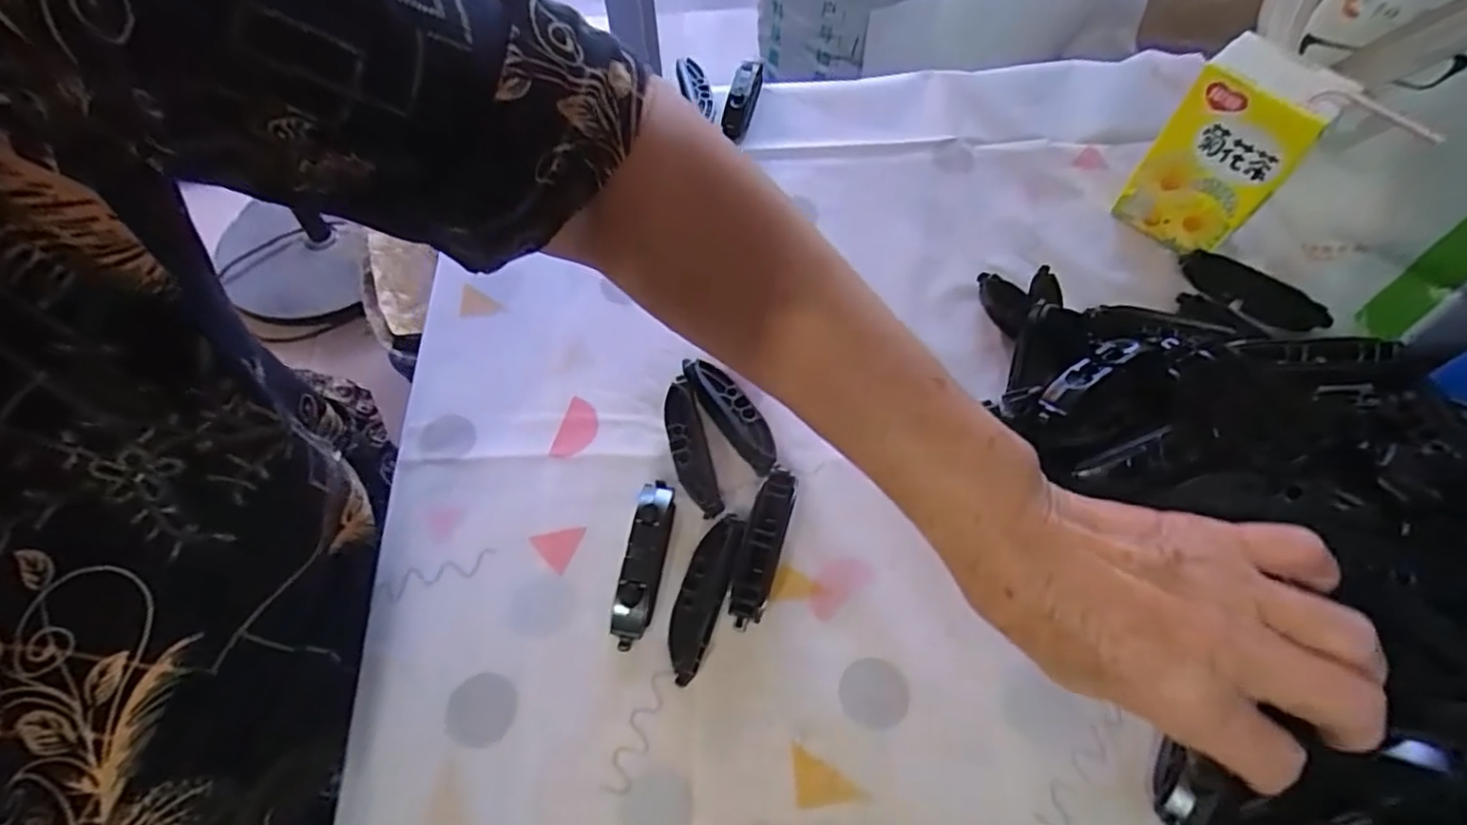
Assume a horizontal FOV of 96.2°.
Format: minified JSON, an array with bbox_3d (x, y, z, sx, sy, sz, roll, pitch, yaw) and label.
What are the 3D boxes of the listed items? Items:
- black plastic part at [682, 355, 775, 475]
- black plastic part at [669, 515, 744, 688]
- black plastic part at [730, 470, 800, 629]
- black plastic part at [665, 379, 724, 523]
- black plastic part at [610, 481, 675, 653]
[{"bbox_3d":[0.000,0.000,0.361,0.023,0.013,0.078,-34,66,-15],"label":"black plastic part"},{"bbox_3d":[-0.015,0.088,0.318,0.020,0.018,0.078,16,64,10],"label":"black plastic part"},{"bbox_3d":[0.014,0.068,0.326,0.019,0.017,0.079,14,63,9],"label":"black plastic part"},{"bbox_3d":[-0.023,0.019,0.353,0.019,0.015,0.079,-14,62,-5],"label":"black plastic part"},{"bbox_3d":[-0.044,0.073,0.324,0.022,0.019,0.080,7,63,6],"label":"black plastic part"}]

